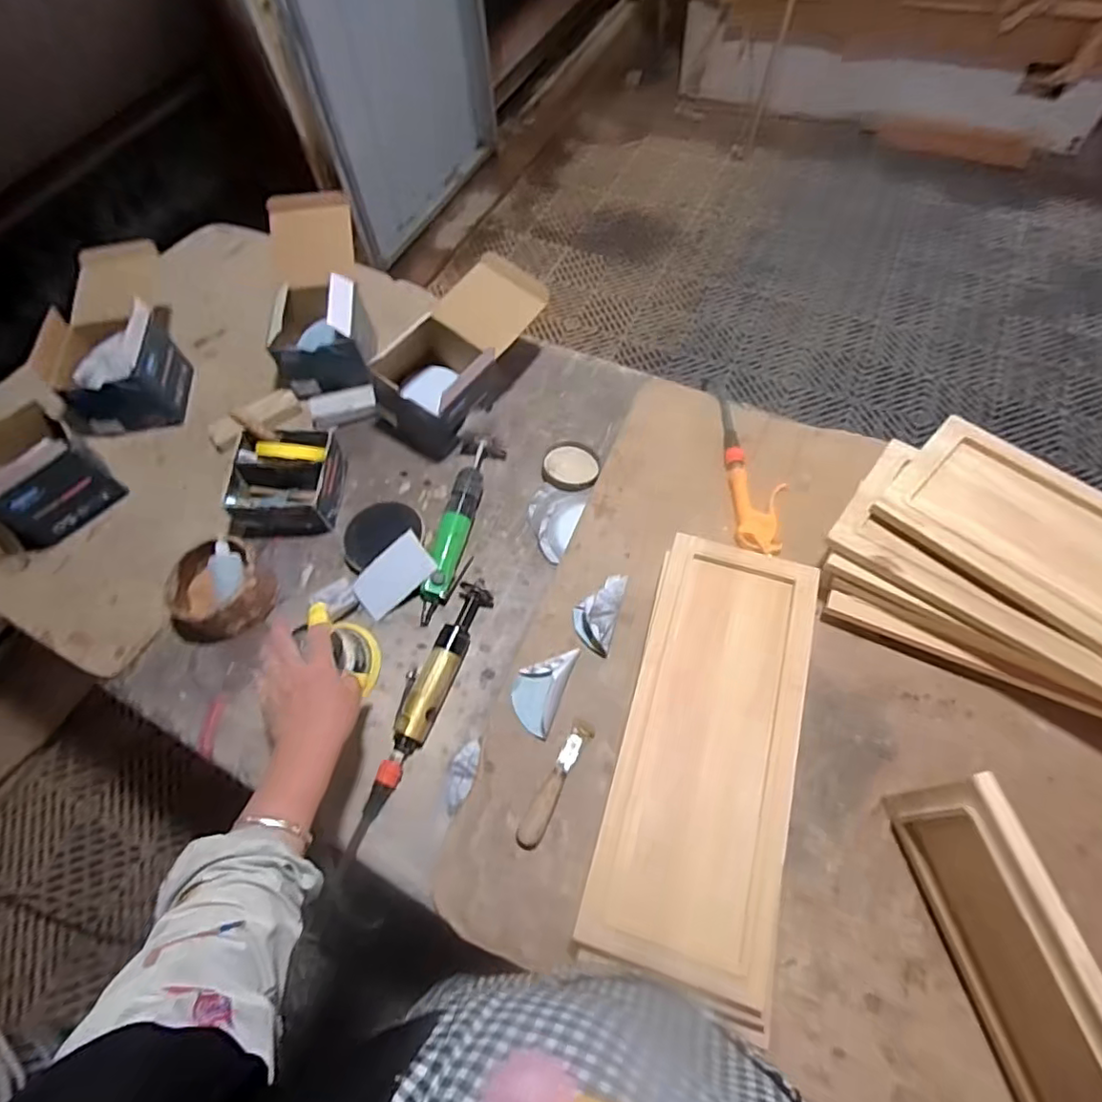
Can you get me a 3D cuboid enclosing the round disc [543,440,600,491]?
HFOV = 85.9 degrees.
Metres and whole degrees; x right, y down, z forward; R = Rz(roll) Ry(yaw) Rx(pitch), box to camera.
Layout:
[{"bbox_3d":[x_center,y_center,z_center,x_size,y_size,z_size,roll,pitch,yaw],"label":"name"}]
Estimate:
[{"bbox_3d":[0.031,-0.132,0.890,0.084,0.013,0.093,3,62,5],"label":"round disc"}]

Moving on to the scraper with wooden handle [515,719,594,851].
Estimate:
[{"bbox_3d":[0.006,0.265,0.677,0.028,0.008,0.148,25,66,15],"label":"scraper with wooden handle"}]

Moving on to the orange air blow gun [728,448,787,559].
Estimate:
[{"bbox_3d":[0.291,-0.070,0.829,0.076,0.023,0.171,1,62,3],"label":"orange air blow gun"}]

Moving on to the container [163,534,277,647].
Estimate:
[{"bbox_3d":[-0.452,0.053,0.801,0.131,0.076,0.123,-1,62,2],"label":"container"}]

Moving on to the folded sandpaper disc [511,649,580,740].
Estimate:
[{"bbox_3d":[-0.014,0.163,0.718,0.060,0.019,0.109,18,64,12],"label":"folded sandpaper disc"}]

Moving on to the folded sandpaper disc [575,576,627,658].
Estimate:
[{"bbox_3d":[0.060,0.073,0.759,0.053,0.040,0.112,13,63,10],"label":"folded sandpaper disc"}]

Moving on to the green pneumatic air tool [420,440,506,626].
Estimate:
[{"bbox_3d":[-0.128,-0.038,0.835,0.064,0.040,0.287,8,63,7],"label":"green pneumatic air tool"}]

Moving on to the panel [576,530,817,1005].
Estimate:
[{"bbox_3d":[0.174,0.198,0.641,0.174,0.017,0.453,15,64,11],"label":"panel"}]

